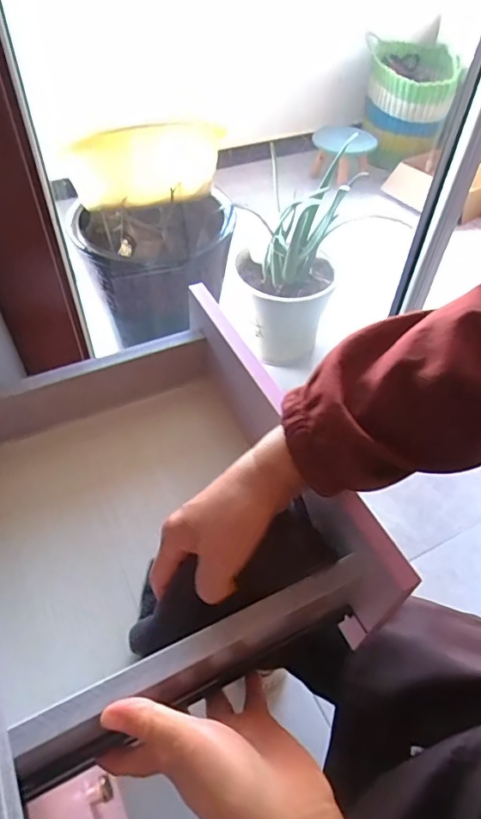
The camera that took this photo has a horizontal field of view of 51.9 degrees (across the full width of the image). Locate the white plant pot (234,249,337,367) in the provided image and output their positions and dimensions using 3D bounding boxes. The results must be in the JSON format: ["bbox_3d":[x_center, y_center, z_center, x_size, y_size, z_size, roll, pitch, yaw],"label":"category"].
[{"bbox_3d":[0.119,-0.285,1.469,0.268,0.309,0.241,6,51,3],"label":"white plant pot"}]

